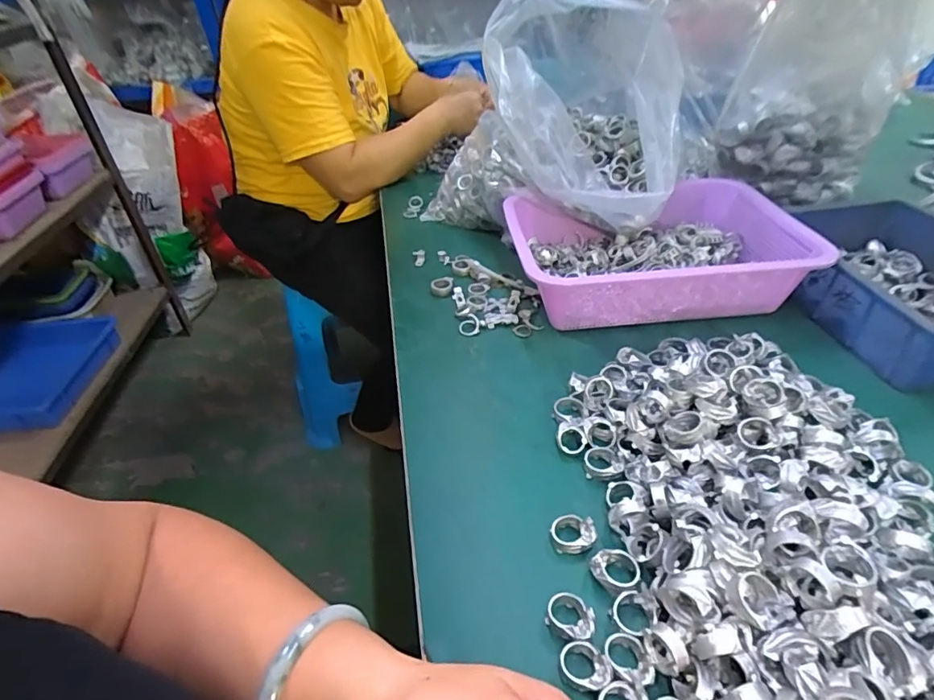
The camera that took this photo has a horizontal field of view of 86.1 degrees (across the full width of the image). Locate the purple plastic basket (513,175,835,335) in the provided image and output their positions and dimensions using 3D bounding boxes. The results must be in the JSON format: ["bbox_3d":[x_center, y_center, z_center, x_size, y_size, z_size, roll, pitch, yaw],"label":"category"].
[{"bbox_3d":[0.205,-0.117,0.575,0.282,0.079,0.231,-6,39,-2],"label":"purple plastic basket"}]

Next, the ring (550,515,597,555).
[{"bbox_3d":[0.072,0.124,0.340,0.027,0.018,0.025,-2,39,2],"label":"ring"}]

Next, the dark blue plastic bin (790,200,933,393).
[{"bbox_3d":[0.449,-0.074,0.506,0.193,0.062,0.244,-5,39,-1],"label":"dark blue plastic bin"}]

